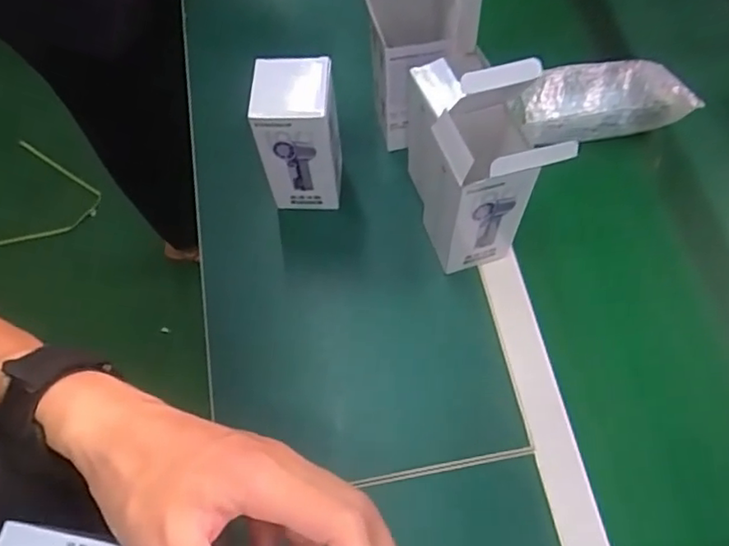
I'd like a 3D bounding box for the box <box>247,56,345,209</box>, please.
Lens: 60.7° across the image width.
[{"bbox_3d":[-0.066,-0.140,0.656,0.080,0.160,0.069,-1,64,2],"label":"box"}]

